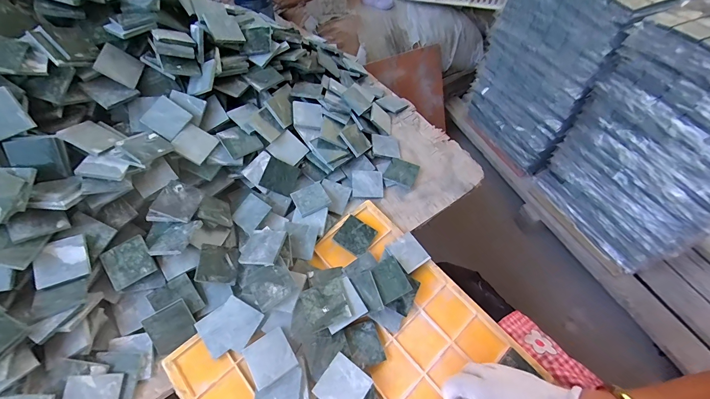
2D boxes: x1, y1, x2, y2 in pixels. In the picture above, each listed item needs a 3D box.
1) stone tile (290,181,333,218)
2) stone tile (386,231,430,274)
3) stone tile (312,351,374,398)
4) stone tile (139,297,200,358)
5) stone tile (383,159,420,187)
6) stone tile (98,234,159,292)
[{"bbox_3d":[-0.067,-0.001,0.491,0.050,0.007,0.052,-24,52,-14],"label":"stone tile"},{"bbox_3d":[0.075,0.073,0.445,0.048,0.004,0.047,-25,68,-33],"label":"stone tile"},{"bbox_3d":[-0.013,0.204,0.351,0.049,0.004,0.048,36,62,14],"label":"stone tile"},{"bbox_3d":[-0.227,0.158,0.397,0.051,0.007,0.051,-29,89,-21],"label":"stone tile"},{"bbox_3d":[0.078,-0.045,0.537,0.048,0.011,0.051,21,58,14],"label":"stone tile"},{"bbox_3d":[-0.278,0.077,0.395,0.051,0.005,0.050,-29,86,-15],"label":"stone tile"}]

